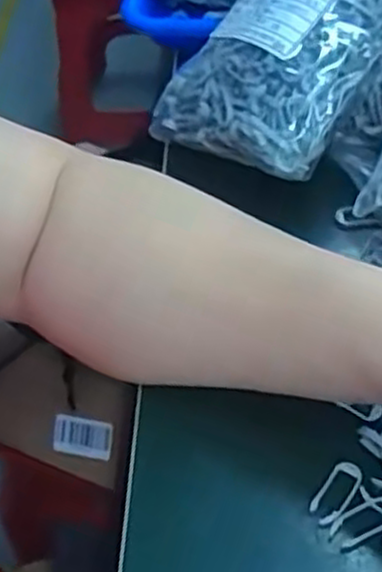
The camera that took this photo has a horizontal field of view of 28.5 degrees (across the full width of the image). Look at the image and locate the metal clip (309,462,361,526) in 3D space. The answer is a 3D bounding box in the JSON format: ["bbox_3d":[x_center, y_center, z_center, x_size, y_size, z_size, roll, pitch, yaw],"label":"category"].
[{"bbox_3d":[0.063,0.089,0.326,0.013,0.004,0.029,29,59,24],"label":"metal clip"}]

